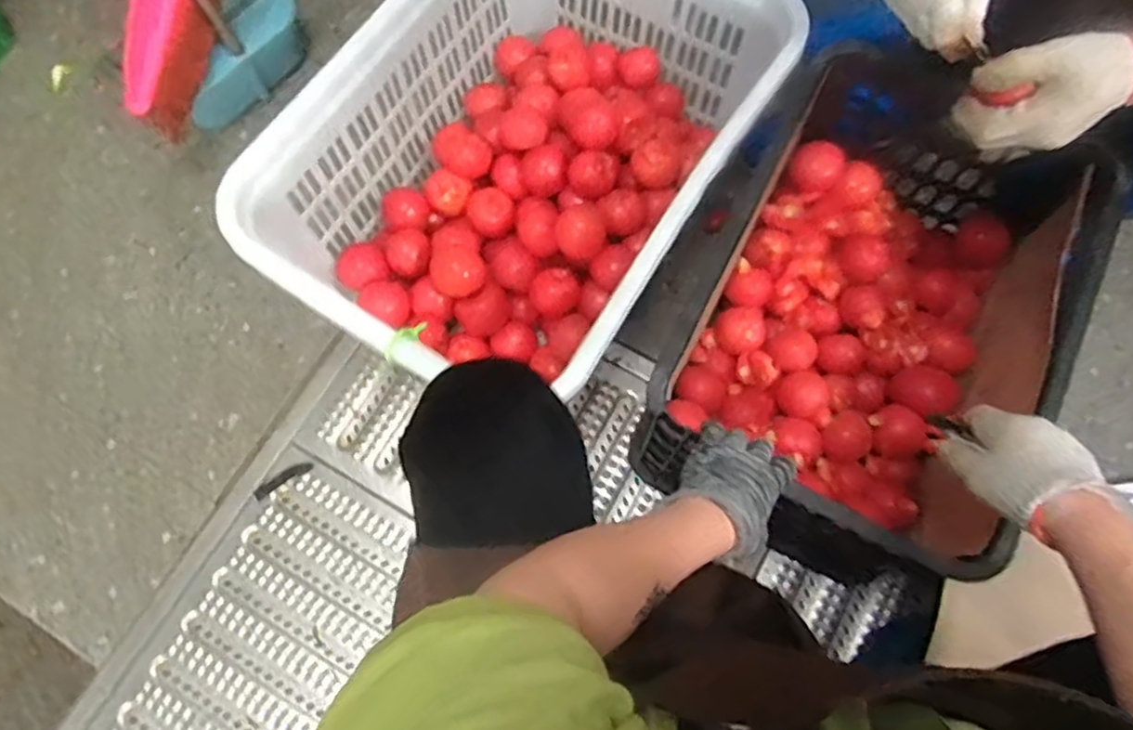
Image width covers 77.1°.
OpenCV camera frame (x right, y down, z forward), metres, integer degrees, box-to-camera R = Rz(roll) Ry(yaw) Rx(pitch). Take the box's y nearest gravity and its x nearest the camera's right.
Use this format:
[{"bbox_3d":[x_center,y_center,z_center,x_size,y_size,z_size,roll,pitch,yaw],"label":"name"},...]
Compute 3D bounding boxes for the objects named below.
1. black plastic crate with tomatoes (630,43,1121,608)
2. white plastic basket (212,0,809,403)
[{"bbox_3d":[0.326,-0.051,0.791,0.321,0.263,0.491,27,74,9],"label":"black plastic crate with tomatoes"},{"bbox_3d":[-0.045,-0.244,0.832,0.400,0.220,0.596,38,76,12],"label":"white plastic basket"}]

